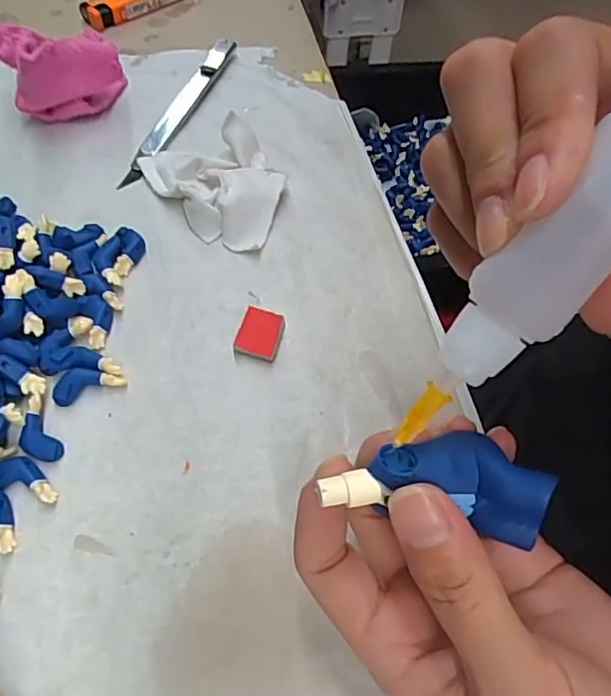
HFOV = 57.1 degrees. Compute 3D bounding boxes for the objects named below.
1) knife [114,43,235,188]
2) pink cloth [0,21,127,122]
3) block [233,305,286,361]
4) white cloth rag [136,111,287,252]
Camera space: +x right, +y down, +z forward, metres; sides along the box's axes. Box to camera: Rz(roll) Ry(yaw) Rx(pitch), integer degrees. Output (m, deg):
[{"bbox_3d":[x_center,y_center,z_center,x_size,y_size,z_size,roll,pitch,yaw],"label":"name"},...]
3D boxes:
[{"bbox_3d":[-0.072,-0.143,0.331,0.014,0.010,0.134,17,57,7],"label":"knife"},{"bbox_3d":[-0.135,-0.156,0.314,0.062,0.047,0.052,-32,65,-22],"label":"pink cloth"},{"bbox_3d":[-0.020,-0.006,0.249,0.018,0.007,0.022,16,57,6],"label":"block"},{"bbox_3d":[-0.044,-0.089,0.291,0.055,0.022,0.081,-35,65,-23],"label":"white cloth rag"}]

